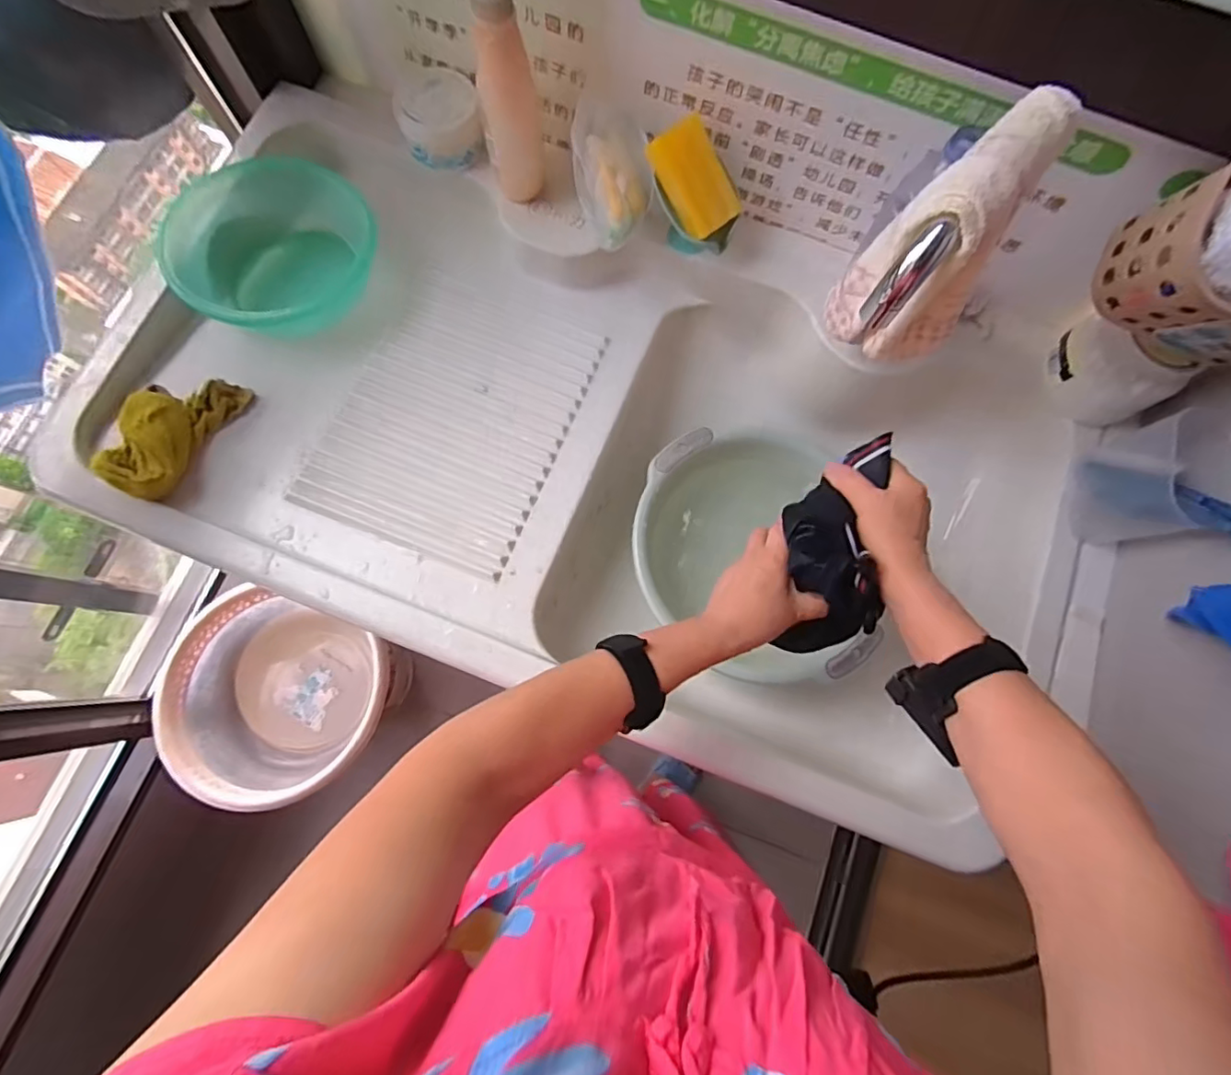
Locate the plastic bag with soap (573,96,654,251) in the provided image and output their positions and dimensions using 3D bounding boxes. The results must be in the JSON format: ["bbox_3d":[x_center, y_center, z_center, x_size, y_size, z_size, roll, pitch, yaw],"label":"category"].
[{"bbox_3d":[-0.003,-0.397,0.625,0.081,0.050,0.138,-7,98,-7],"label":"plastic bag with soap"}]

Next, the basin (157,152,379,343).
[{"bbox_3d":[-0.399,-0.332,0.666,0.221,0.095,0.204,0,77,-1],"label":"basin"}]

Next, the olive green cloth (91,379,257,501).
[{"bbox_3d":[-0.484,-0.120,0.601,0.086,0.050,0.150,23,78,4],"label":"olive green cloth"}]

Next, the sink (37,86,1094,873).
[{"bbox_3d":[-0.068,-0.117,0.691,0.968,0.190,0.544,19,78,3],"label":"sink"}]

